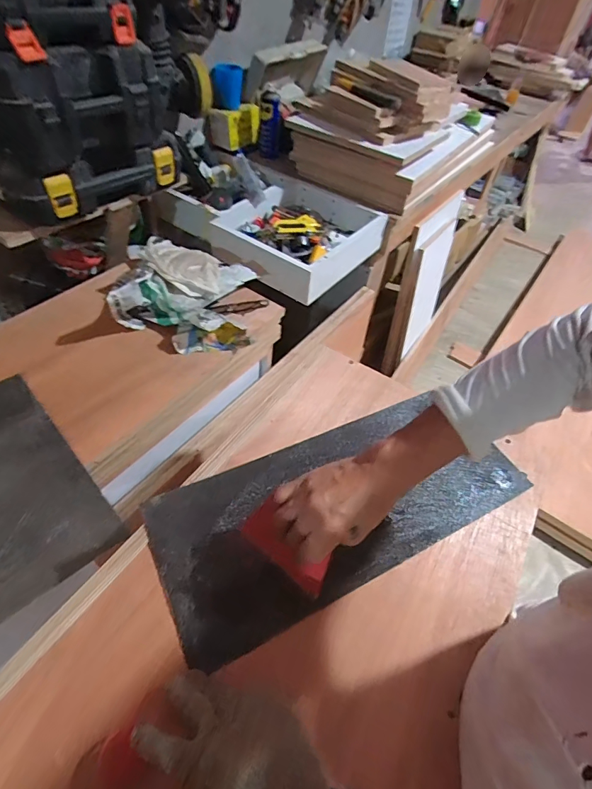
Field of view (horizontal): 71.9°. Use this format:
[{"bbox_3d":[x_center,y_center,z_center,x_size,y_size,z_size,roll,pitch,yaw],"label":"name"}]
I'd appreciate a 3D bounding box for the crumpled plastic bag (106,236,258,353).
[{"bbox_3d":[-0.236,-0.227,0.901,0.295,0.120,0.289,6,49,-1],"label":"crumpled plastic bag"}]

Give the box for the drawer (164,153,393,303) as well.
[{"bbox_3d":[-0.074,-0.540,1.233,0.637,0.123,0.399,33,54,21],"label":"drawer"}]

